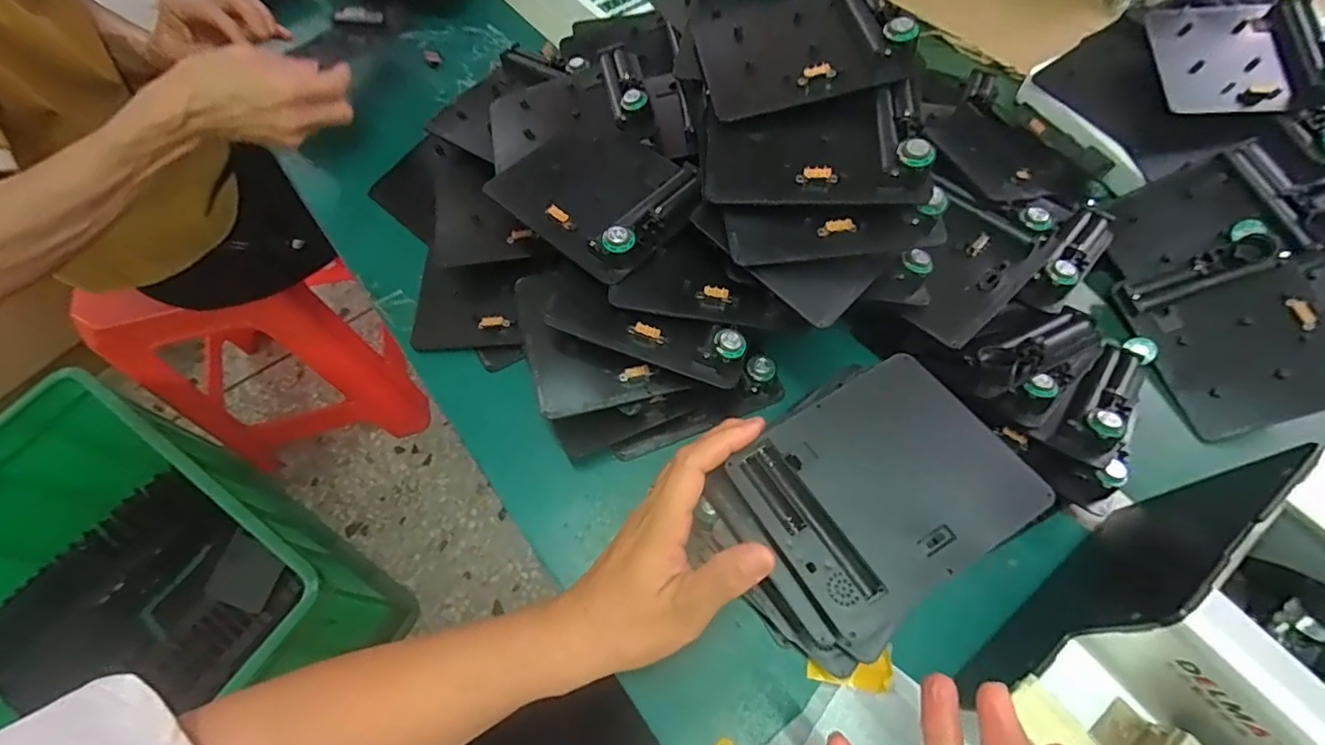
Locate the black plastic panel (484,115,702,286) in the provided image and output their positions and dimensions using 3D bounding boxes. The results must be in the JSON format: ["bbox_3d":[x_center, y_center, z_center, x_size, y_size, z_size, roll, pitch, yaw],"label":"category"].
[{"bbox_3d":[-0.045,-0.133,0.402,0.132,0.029,0.111,39,70,18],"label":"black plastic panel"}]

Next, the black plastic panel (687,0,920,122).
[{"bbox_3d":[0.084,-0.242,0.402,0.133,0.020,0.158,-13,58,9],"label":"black plastic panel"}]

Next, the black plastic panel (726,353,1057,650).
[{"bbox_3d":[0.117,0.059,0.311,0.132,0.009,0.113,-31,60,-10],"label":"black plastic panel"}]

